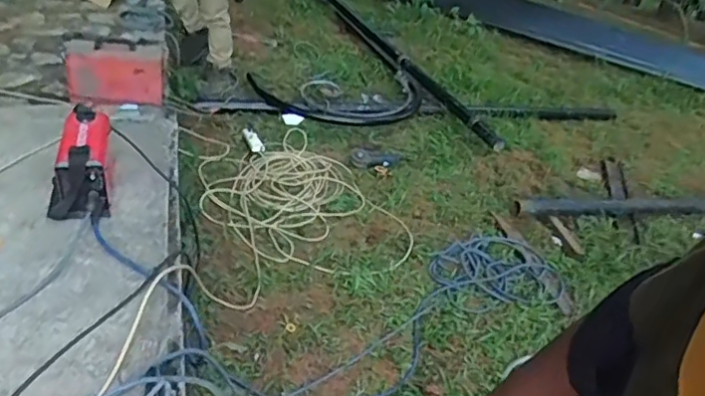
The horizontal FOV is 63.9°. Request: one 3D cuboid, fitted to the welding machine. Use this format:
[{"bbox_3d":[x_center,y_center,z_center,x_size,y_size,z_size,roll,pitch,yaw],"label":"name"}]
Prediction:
[{"bbox_3d":[-0.725,-0.089,1.502,0.156,0.185,0.305,-3,35,-16],"label":"welding machine"}]

